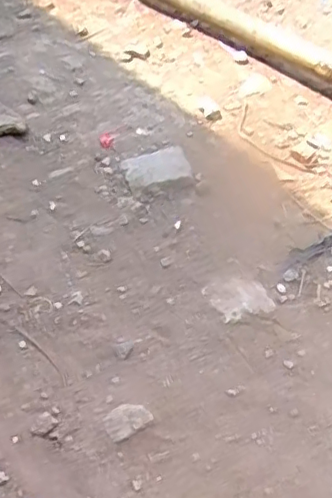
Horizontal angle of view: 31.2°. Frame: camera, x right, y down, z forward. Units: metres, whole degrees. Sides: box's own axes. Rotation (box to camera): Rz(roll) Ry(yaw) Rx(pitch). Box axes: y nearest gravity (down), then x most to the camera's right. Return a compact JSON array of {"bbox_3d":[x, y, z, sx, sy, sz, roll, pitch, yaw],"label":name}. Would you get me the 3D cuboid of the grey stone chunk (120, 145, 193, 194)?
[{"bbox_3d":[-0.019,-0.166,1.225,0.147,0.022,0.101,-17,54,-20],"label":"grey stone chunk"}]

